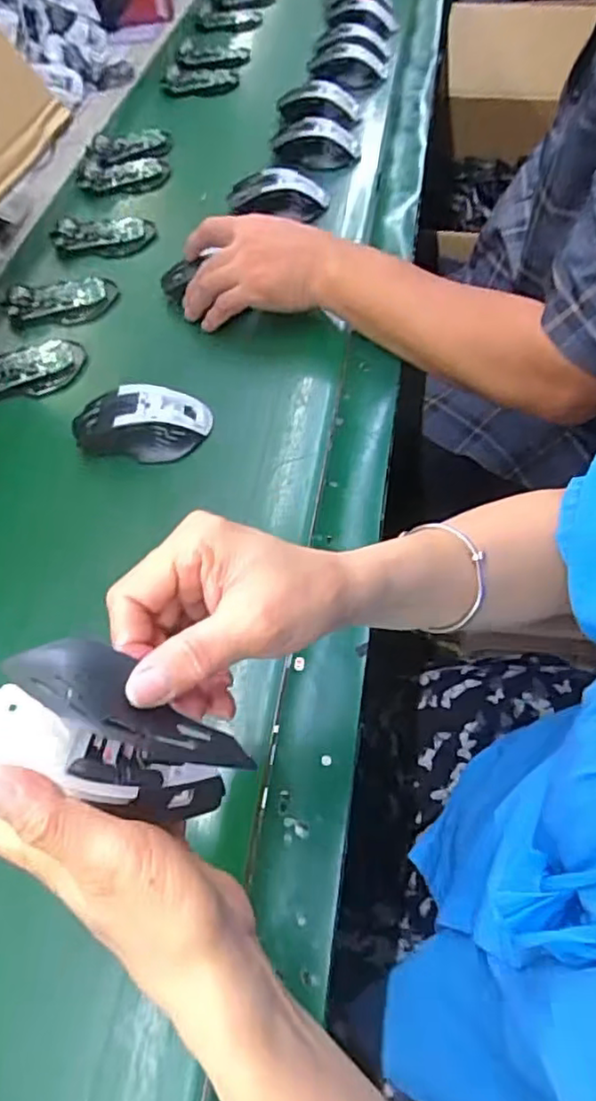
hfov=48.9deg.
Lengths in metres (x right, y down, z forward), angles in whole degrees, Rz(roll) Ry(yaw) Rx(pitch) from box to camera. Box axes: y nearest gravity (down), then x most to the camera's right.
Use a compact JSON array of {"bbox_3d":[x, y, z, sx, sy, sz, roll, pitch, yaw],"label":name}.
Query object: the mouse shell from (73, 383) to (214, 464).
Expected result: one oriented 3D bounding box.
[{"bbox_3d":[-0.135,-0.111,0.563,0.117,0.036,0.070,-3,56,1],"label":"mouse shell"}]

